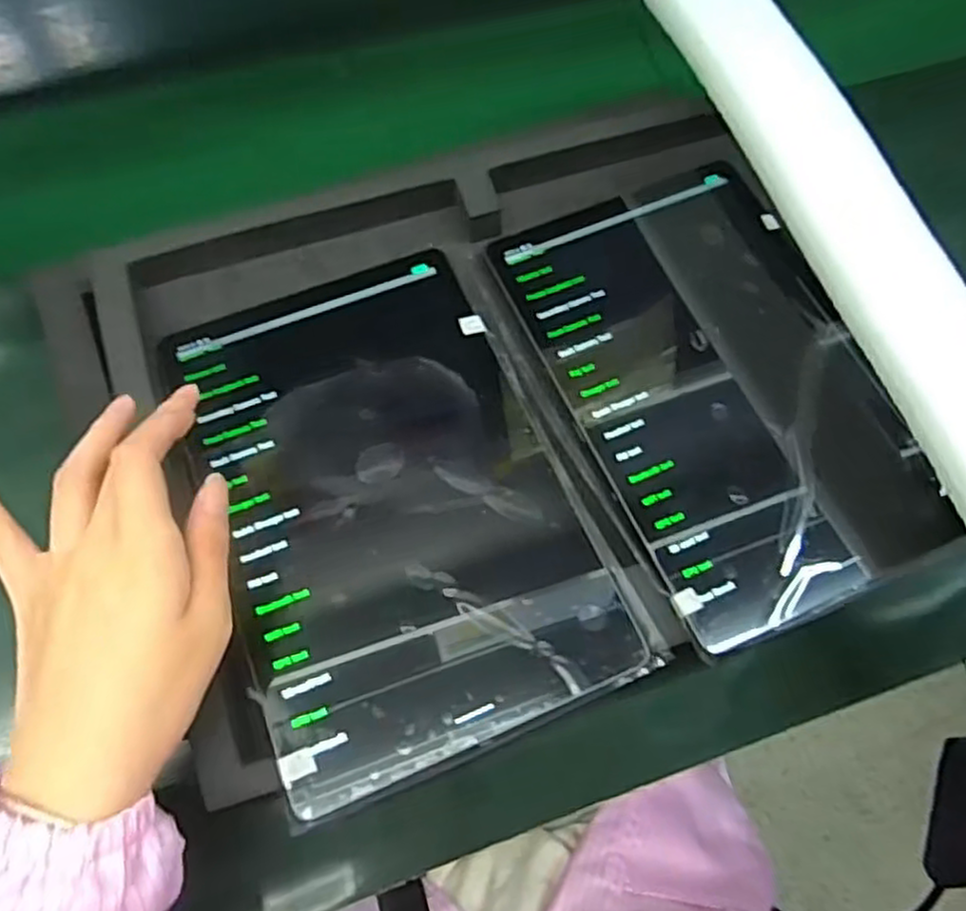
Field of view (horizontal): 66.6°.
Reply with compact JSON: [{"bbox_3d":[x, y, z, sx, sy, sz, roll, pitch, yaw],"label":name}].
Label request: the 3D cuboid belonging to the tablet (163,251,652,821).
[{"bbox_3d":[-0.047,0.016,0.364,0.165,0.012,0.253,-20,70,-10],"label":"tablet"}]

